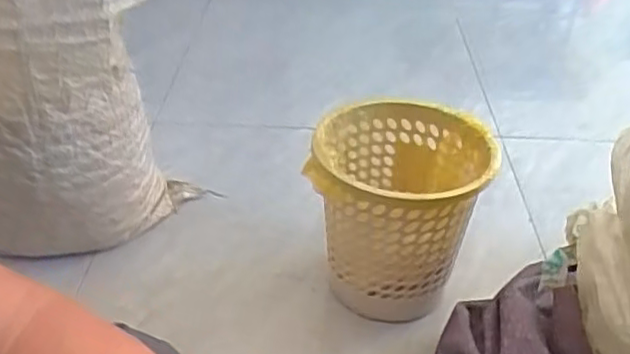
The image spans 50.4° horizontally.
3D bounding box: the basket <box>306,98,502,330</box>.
[{"bbox_3d":[0.129,0.062,1.053,0.246,0.295,0.233,10,36,12],"label":"basket"}]

